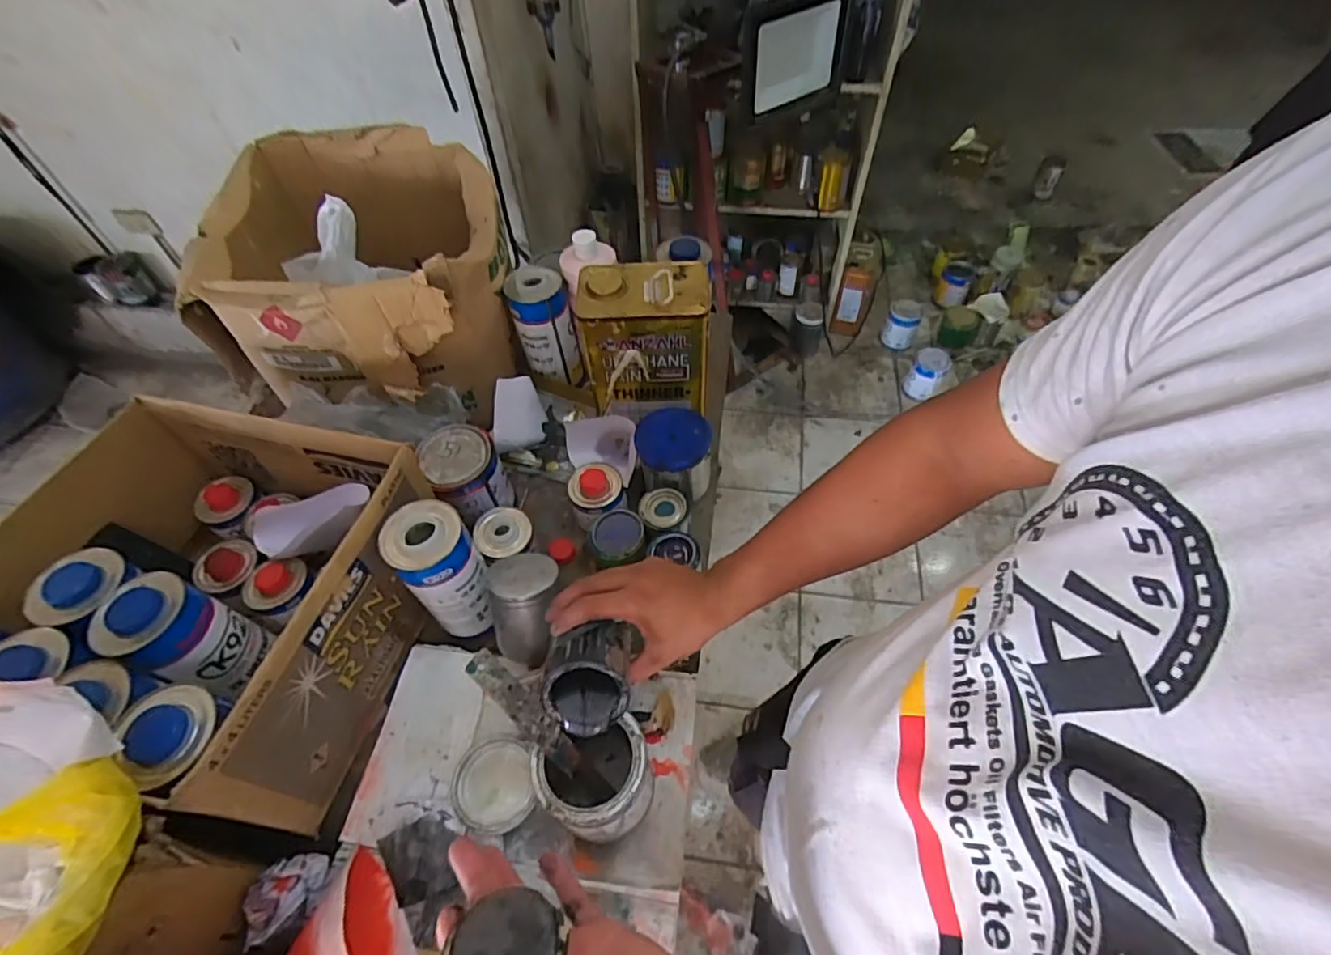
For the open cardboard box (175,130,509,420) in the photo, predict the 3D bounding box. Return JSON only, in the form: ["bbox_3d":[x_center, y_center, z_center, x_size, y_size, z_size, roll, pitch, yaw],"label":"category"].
[{"bbox_3d":[-0.431,-0.298,0.886,0.407,0.225,0.381,0,54,2],"label":"open cardboard box"}]

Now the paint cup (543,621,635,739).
[{"bbox_3d":[-0.070,0.167,0.515,0.076,0.076,0.071,23,31,-17],"label":"paint cup"}]

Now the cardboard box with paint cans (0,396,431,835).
[{"bbox_3d":[-0.500,0.126,0.678,0.382,0.209,0.355,12,55,11],"label":"cardboard box with paint cans"}]

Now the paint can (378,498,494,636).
[{"bbox_3d":[-0.247,0.109,0.687,0.080,0.176,0.081,-1,54,2],"label":"paint can"}]

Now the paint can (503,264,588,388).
[{"bbox_3d":[-0.180,-0.223,0.914,0.085,0.182,0.087,-13,54,-7],"label":"paint can"}]

